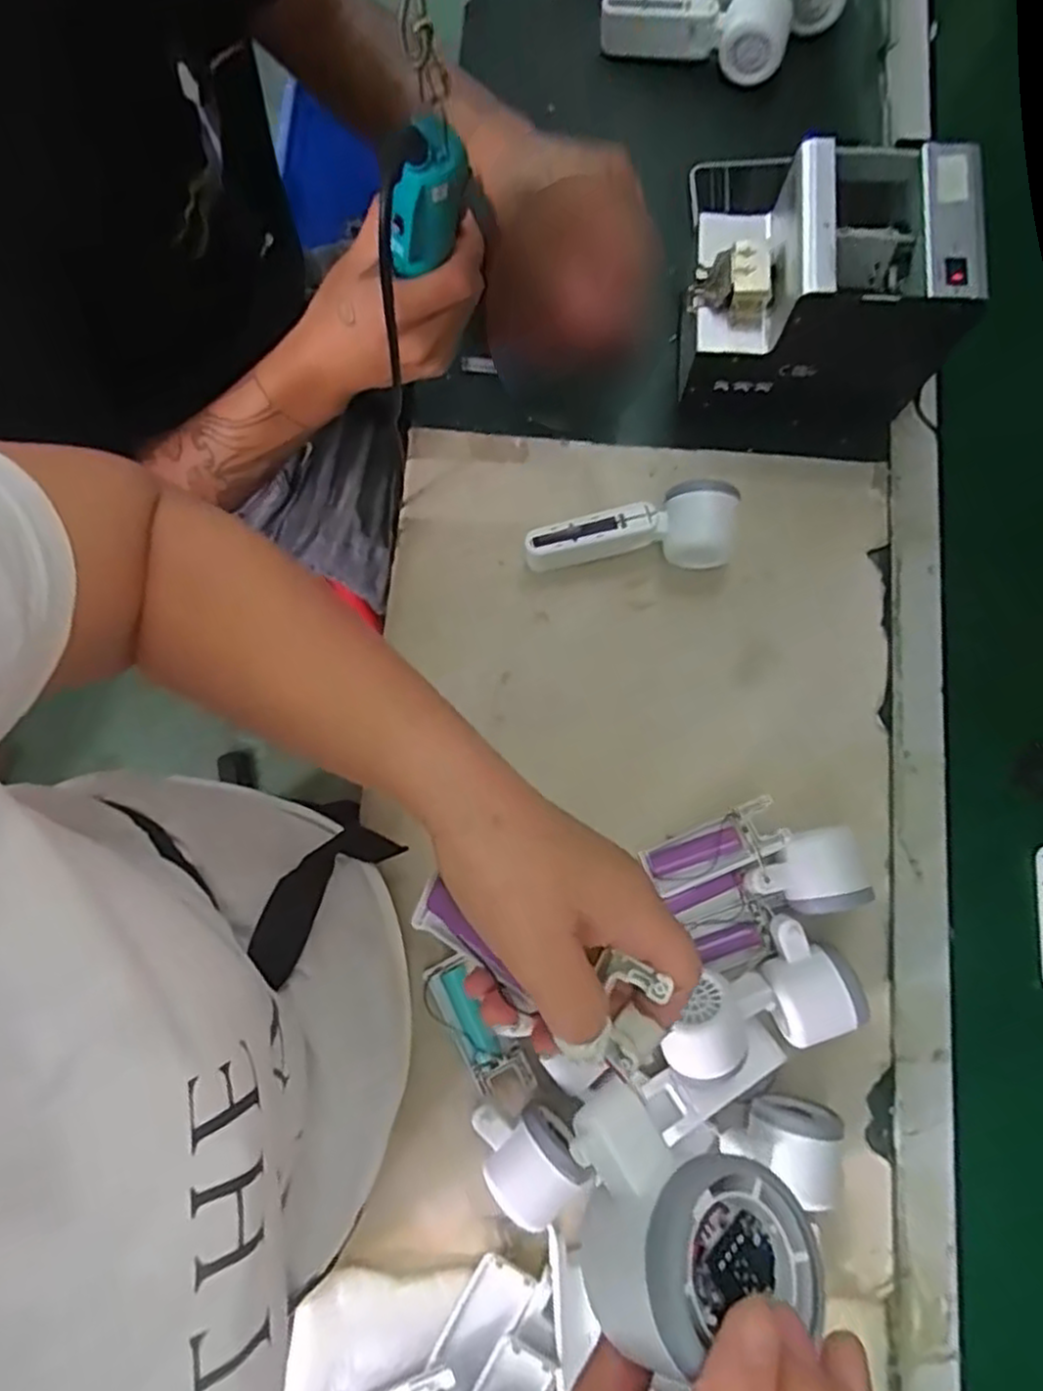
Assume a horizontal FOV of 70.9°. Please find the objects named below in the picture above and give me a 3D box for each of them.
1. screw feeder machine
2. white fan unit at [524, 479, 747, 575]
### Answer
[{"bbox_3d":[0.220,-0.300,0.554,0.171,0.150,0.123,3,79,-1],"label":"screw feeder machine"},{"bbox_3d":[0.088,-0.131,0.574,0.164,0.053,0.052,0,79,-1],"label":"white fan unit"}]

